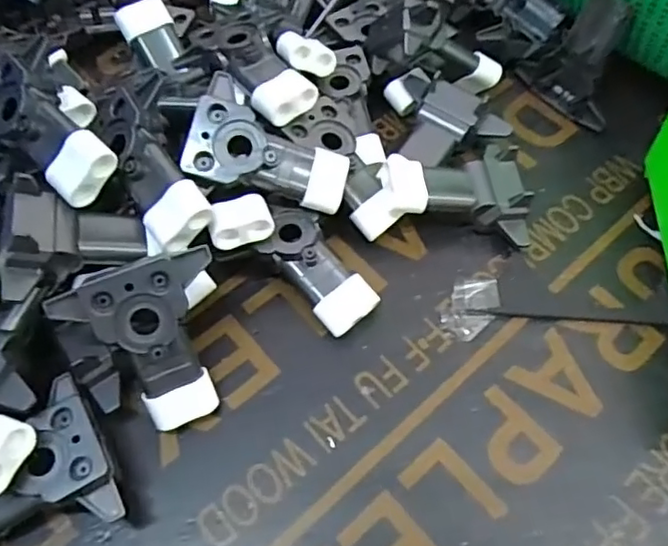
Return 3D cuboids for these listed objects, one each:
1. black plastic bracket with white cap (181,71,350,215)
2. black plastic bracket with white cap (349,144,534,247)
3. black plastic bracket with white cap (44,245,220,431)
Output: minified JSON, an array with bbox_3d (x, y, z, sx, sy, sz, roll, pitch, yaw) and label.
[{"bbox_3d":[-0.026,-0.050,0.250,0.066,0.015,0.044,23,65,-17],"label":"black plastic bracket with white cap"},{"bbox_3d":[0.050,-0.039,0.281,0.076,0.024,0.048,3,65,2],"label":"black plastic bracket with white cap"},{"bbox_3d":[-0.072,0.025,0.227,0.053,0.066,0.024,-9,22,-19],"label":"black plastic bracket with white cap"}]

